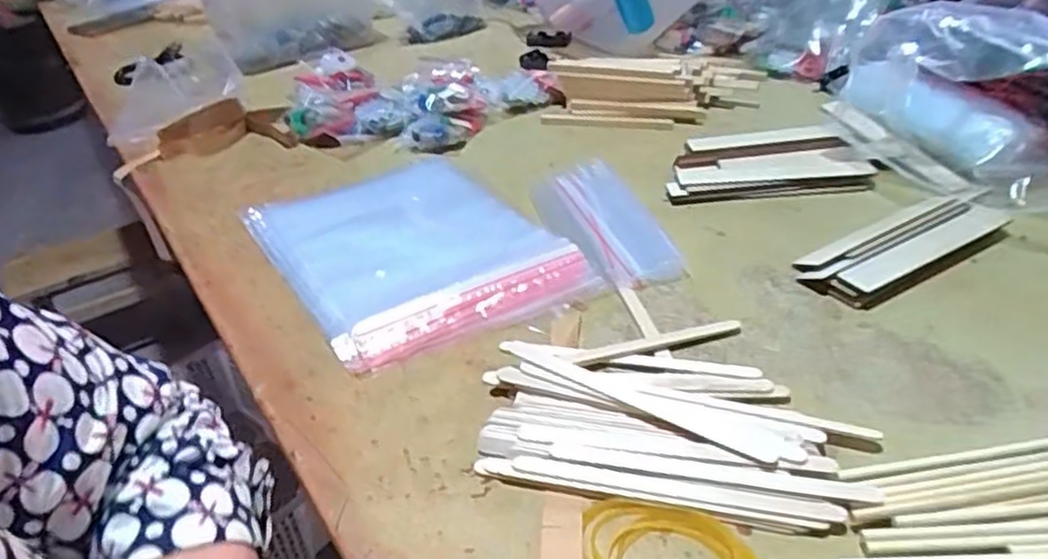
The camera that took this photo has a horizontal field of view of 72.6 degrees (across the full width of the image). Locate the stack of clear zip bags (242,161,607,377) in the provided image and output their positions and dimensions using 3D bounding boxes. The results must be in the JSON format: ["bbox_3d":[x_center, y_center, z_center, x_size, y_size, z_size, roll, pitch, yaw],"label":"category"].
[{"bbox_3d":[-0.092,-0.032,0.558,0.182,0.015,0.274,-22,38,-25],"label":"stack of clear zip bags"}]

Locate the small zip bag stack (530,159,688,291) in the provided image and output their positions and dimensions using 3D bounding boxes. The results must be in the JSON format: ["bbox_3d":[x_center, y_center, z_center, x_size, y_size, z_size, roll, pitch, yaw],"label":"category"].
[{"bbox_3d":[0.057,-0.048,0.563,0.072,0.018,0.178,-12,35,-12],"label":"small zip bag stack"}]

